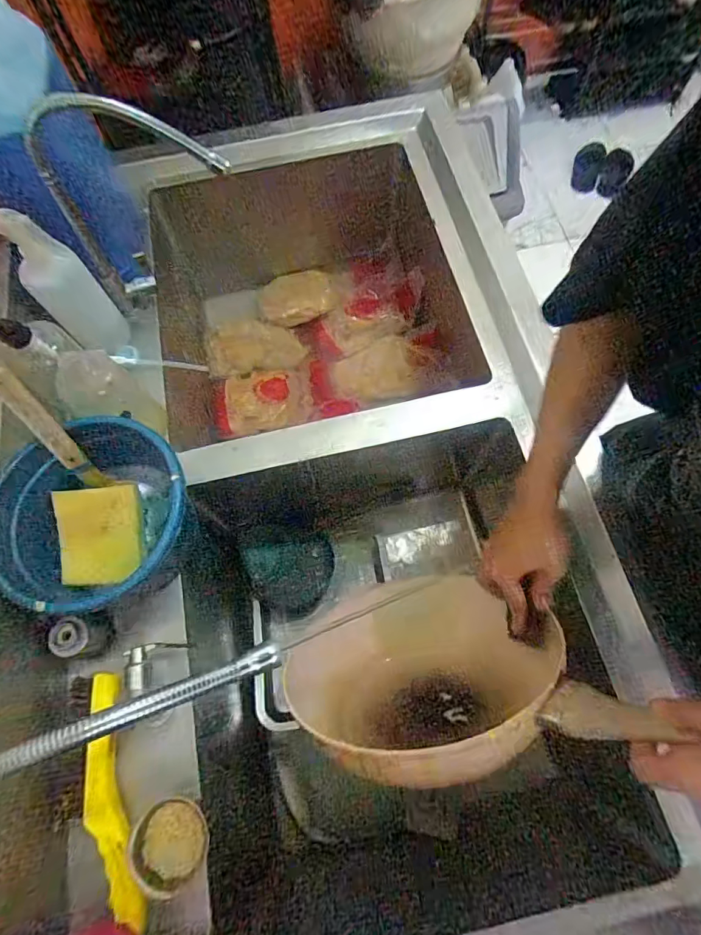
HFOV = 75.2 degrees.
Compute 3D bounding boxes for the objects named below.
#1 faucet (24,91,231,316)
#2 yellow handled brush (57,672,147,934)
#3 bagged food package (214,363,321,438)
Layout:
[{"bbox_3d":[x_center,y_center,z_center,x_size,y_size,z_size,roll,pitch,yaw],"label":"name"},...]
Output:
[{"bbox_3d":[-0.236,-0.302,0.548,0.204,0.263,0.033,-12,70,-3],"label":"faucet"},{"bbox_3d":[-0.256,0.329,0.457,0.073,0.036,0.223,-16,70,-5],"label":"yellow handled brush"},{"bbox_3d":[-0.166,-0.132,0.878,0.187,0.025,0.135,-13,70,-3],"label":"bagged food package"}]

